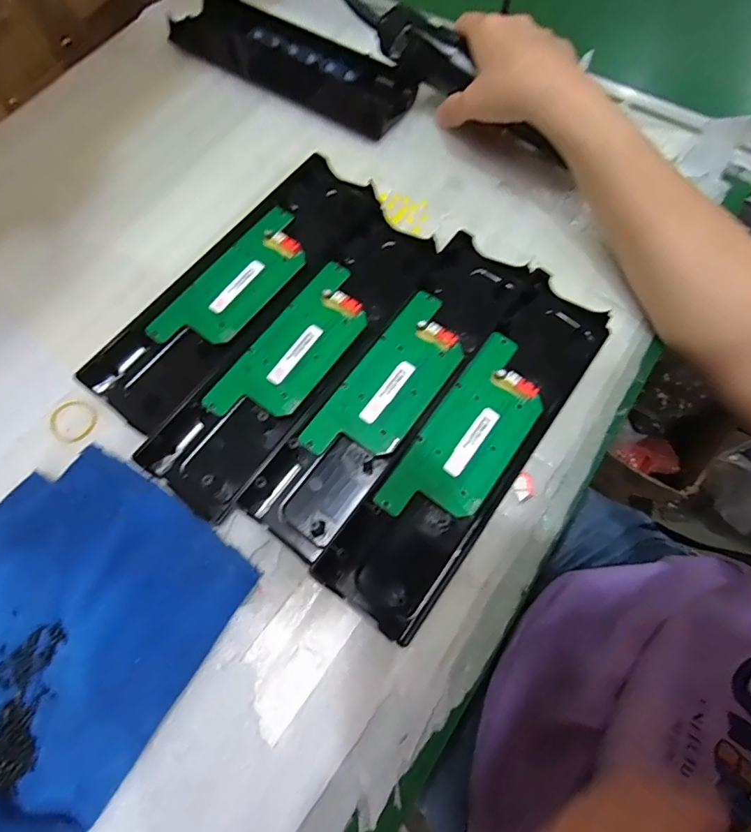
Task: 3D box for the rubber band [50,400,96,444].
[{"bbox_3d":[-0.204,0.003,0.316,0.029,0.006,0.035,-42,75,-14],"label":"rubber band"}]

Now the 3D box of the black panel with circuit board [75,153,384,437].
[{"bbox_3d":[-0.097,-0.096,0.341,0.080,0.013,0.242,37,73,12],"label":"black panel with circuit board"}]

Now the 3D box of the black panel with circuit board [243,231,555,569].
[{"bbox_3d":[0.014,-0.024,0.308,0.068,0.022,0.243,36,73,12],"label":"black panel with circuit board"}]

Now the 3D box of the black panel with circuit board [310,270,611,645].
[{"bbox_3d":[0.063,0.014,0.292,0.061,0.029,0.242,35,73,12],"label":"black panel with circuit board"}]

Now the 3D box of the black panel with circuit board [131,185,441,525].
[{"bbox_3d":[-0.050,-0.049,0.322,0.074,0.013,0.247,34,73,11],"label":"black panel with circuit board"}]

